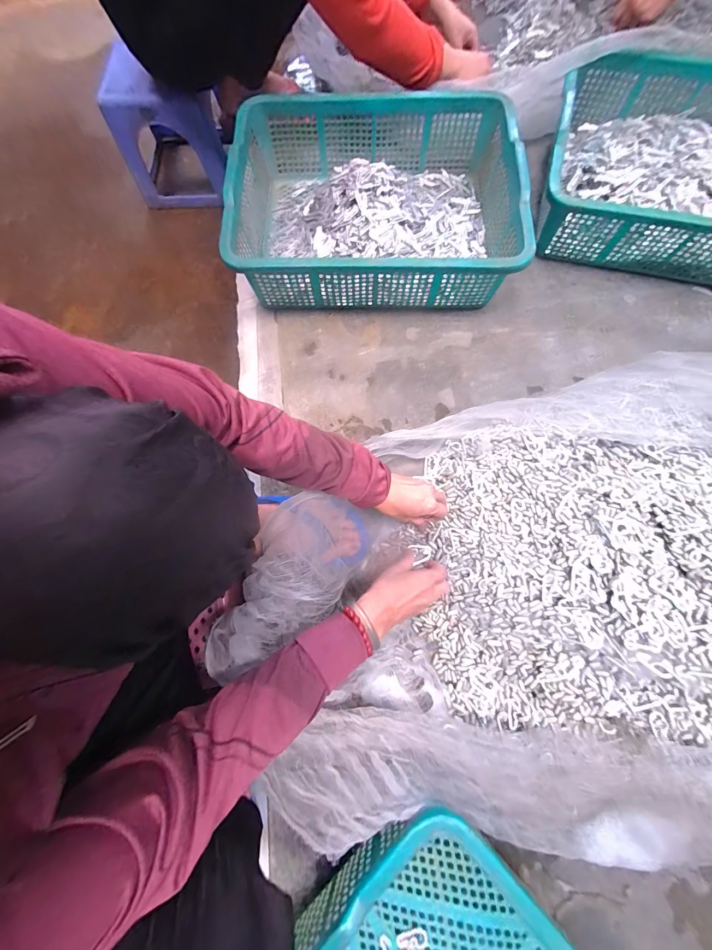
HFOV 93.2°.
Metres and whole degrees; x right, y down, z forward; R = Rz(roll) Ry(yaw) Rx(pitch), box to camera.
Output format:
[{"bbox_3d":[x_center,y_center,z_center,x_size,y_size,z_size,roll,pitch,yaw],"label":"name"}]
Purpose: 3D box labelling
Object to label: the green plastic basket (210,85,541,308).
[{"bbox_3d":[0.032,-0.484,0.607,0.471,0.128,0.381,0,76,2],"label":"green plastic basket"}]

